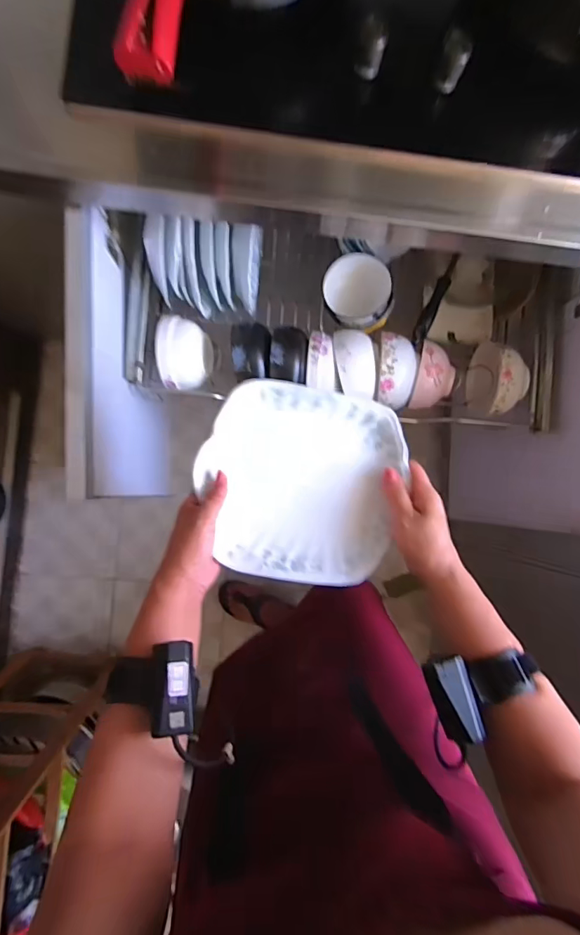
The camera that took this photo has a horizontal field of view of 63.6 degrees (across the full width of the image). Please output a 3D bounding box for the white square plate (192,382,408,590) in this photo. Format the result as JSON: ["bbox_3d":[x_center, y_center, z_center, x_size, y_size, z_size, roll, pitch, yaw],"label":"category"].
[{"bbox_3d":[0.010,0.017,0.495,0.203,0.033,0.195,11,87,-4],"label":"white square plate"}]

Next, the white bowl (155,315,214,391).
[{"bbox_3d":[-0.175,-0.187,0.781,0.083,0.070,0.112,0,88,-4],"label":"white bowl"}]

